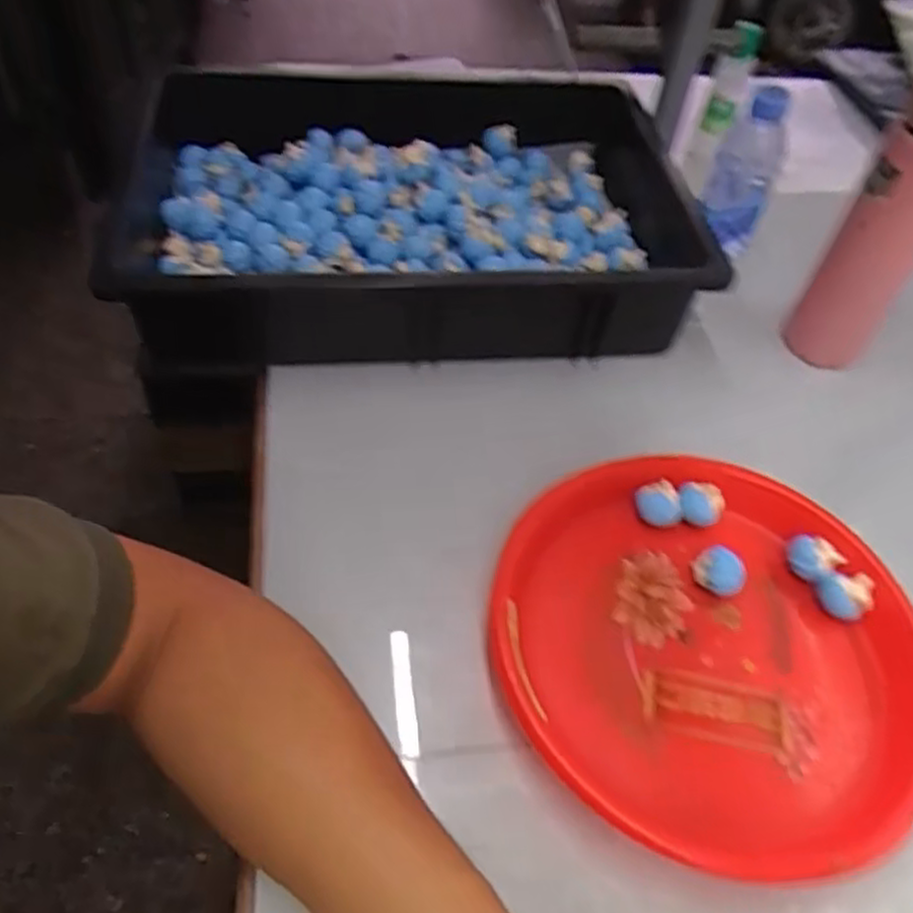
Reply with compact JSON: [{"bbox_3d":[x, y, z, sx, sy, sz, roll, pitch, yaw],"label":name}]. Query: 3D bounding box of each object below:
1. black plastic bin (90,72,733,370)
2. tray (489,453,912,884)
[{"bbox_3d":[-0.037,-0.214,0.668,0.457,0.104,0.344,-4,51,-9],"label":"black plastic bin"},{"bbox_3d":[0.147,0.113,0.456,0.244,0.046,0.243,3,50,-3],"label":"tray"}]

